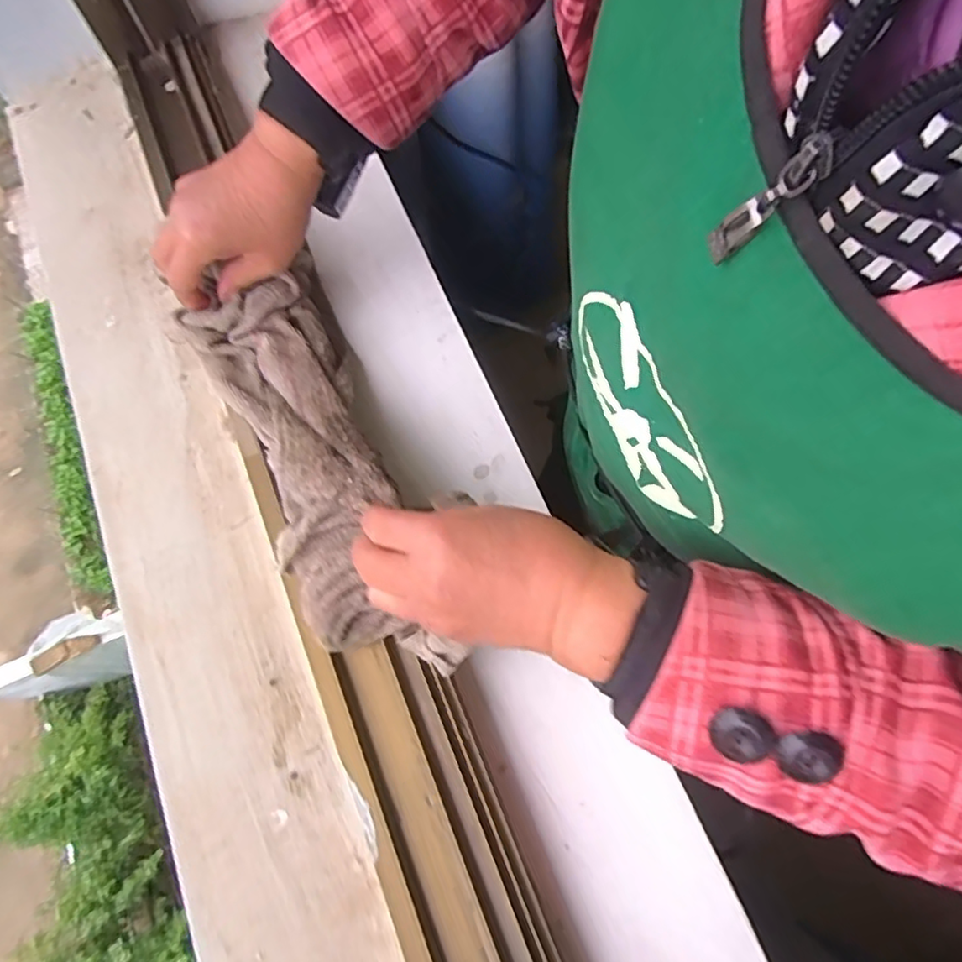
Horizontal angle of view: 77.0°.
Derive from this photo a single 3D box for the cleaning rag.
[{"bbox_3d":[-0.099,-0.018,0.376,0.102,0.048,0.310,-24,68,-6],"label":"cleaning rag"}]

